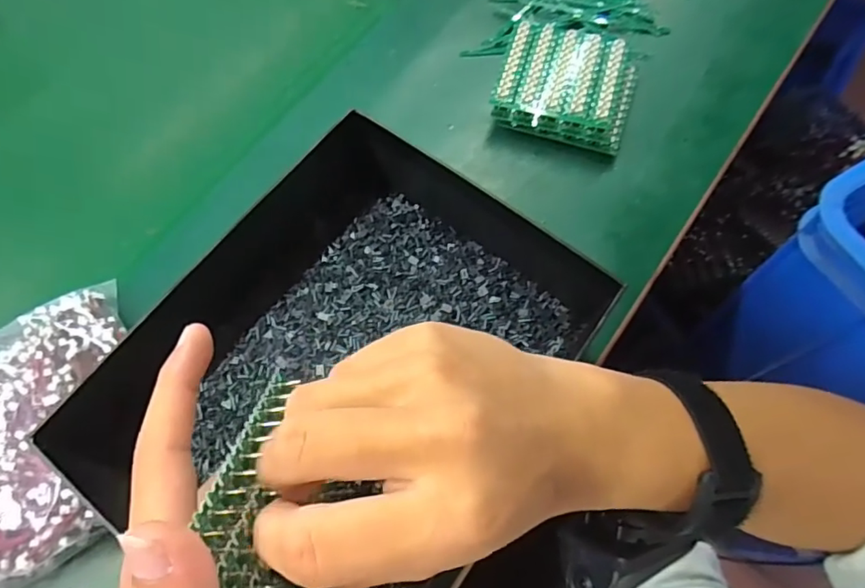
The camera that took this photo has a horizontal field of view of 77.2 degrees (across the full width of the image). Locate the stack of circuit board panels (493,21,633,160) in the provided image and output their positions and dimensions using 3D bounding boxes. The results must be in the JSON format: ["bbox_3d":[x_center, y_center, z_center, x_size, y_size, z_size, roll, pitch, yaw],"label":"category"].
[{"bbox_3d":[0.101,-0.157,0.408,0.098,0.023,0.086,16,70,10],"label":"stack of circuit board panels"}]

